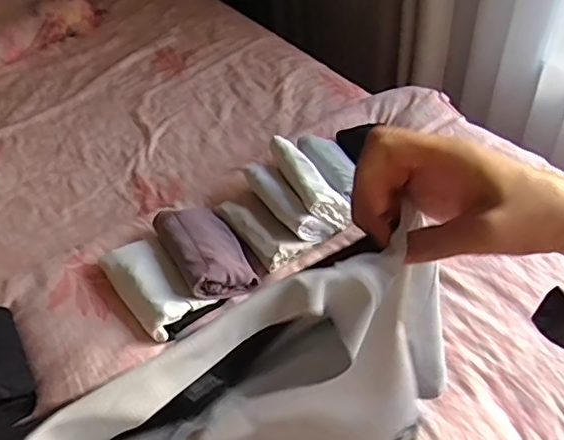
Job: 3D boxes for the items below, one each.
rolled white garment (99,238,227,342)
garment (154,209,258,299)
[{"bbox_3d":[-0.230,0.113,1.007,0.124,0.056,0.212,-38,55,-25],"label":"rolled white garment"},{"bbox_3d":[-0.141,0.046,1.035,0.128,0.075,0.207,-27,51,-17],"label":"garment"}]

